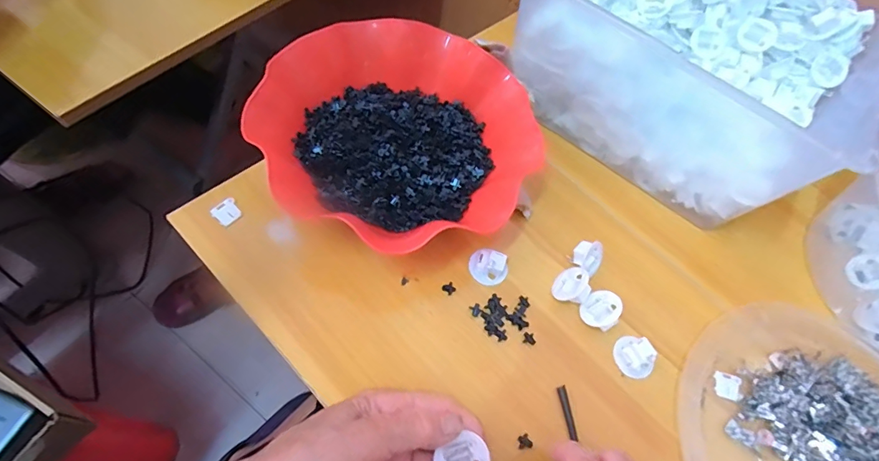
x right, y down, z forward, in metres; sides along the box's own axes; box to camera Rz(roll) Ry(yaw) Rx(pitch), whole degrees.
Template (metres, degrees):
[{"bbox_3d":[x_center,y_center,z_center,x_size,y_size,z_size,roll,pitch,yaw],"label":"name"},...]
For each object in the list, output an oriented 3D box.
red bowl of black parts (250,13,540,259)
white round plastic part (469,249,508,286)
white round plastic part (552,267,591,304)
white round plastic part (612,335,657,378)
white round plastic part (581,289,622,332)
[{"bbox_3d":[-0.029,-0.079,0.383,0.210,0.080,0.191,4,62,-7],"label":"red bowl of black parts"},{"bbox_3d":[0.040,0.030,0.375,0.032,0.014,0.027,28,61,6],"label":"white round plastic part"},{"bbox_3d":[0.110,0.044,0.371,0.027,0.021,0.033,40,63,12],"label":"white round plastic part"},{"bbox_3d":[0.152,0.097,0.356,0.027,0.013,0.031,-1,62,-10],"label":"white round plastic part"},{"bbox_3d":[0.130,0.063,0.366,0.030,0.010,0.031,10,64,36],"label":"white round plastic part"}]

